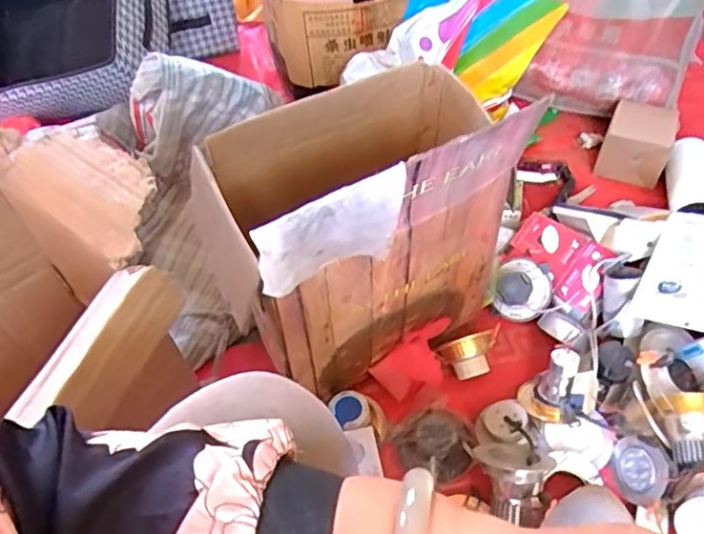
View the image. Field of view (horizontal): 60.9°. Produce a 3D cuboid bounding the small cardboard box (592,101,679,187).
[{"bbox_3d":[0.531,-0.234,1.115,0.112,0.082,0.135,20,54,18],"label":"small cardboard box"}]

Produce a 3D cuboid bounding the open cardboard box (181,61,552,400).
[{"bbox_3d":[0.003,-0.073,0.748,0.375,0.380,0.310,-30,55,-21],"label":"open cardboard box"}]

